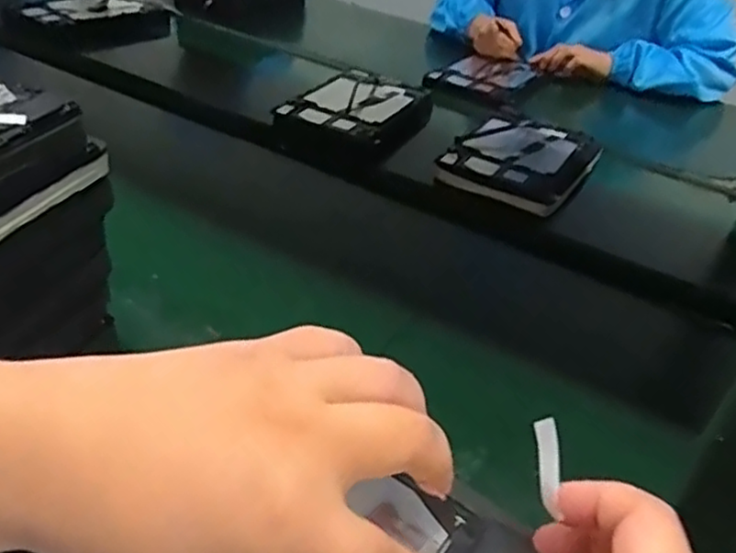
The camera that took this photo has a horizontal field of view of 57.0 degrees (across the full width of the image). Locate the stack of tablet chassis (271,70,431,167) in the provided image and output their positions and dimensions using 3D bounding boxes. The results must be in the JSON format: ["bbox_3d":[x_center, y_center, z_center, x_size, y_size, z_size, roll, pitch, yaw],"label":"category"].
[{"bbox_3d":[-0.013,-0.229,0.974,0.166,0.044,0.239,19,37,16],"label":"stack of tablet chassis"}]

